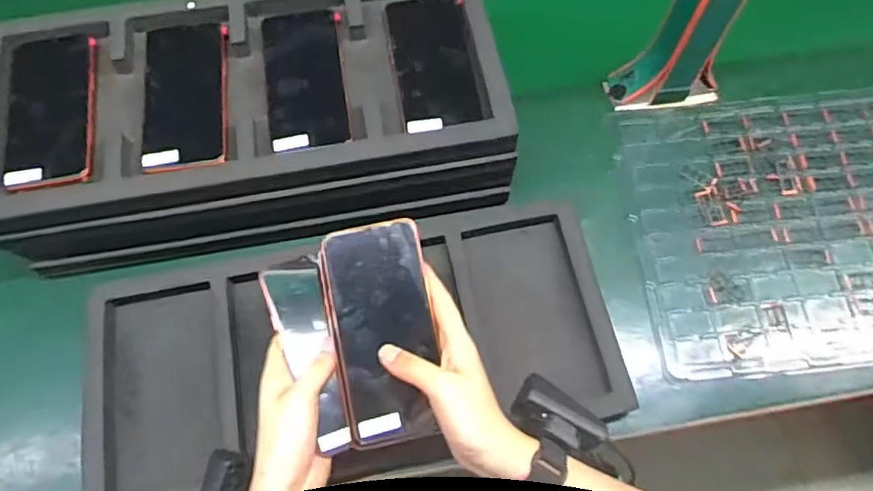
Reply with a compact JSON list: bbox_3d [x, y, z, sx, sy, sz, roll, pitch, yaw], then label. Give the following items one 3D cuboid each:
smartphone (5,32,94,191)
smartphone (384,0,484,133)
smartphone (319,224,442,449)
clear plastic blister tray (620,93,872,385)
[{"bbox_3d":[-0.360,-0.128,0.562,0.078,0.014,0.165,-8,67,-3],"label":"smartphone"},{"bbox_3d":[-0.004,-0.182,0.579,0.076,0.008,0.153,-7,67,-3],"label":"smartphone"},{"bbox_3d":[-0.044,0.067,0.470,0.081,0.012,0.167,-4,82,-1],"label":"smartphone"},{"bbox_3d":[0.438,-0.030,0.636,0.469,0.024,0.291,-8,67,-3],"label":"clear plastic blister tray"}]

